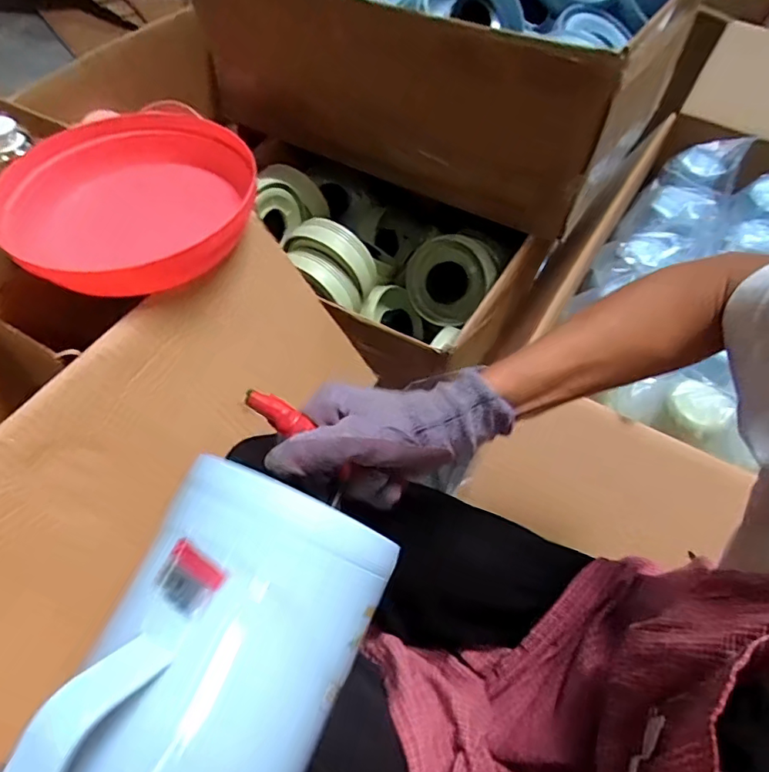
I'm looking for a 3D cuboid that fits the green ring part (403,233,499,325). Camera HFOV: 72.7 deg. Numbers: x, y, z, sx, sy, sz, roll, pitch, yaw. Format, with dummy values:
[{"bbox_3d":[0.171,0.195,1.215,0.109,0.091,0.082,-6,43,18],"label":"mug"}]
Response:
[{"bbox_3d":[0.103,-0.161,0.787,0.128,0.128,0.055,11,20,17],"label":"green ring part"}]

